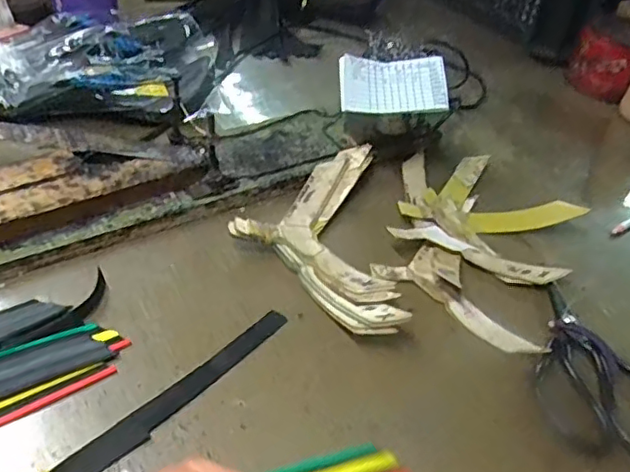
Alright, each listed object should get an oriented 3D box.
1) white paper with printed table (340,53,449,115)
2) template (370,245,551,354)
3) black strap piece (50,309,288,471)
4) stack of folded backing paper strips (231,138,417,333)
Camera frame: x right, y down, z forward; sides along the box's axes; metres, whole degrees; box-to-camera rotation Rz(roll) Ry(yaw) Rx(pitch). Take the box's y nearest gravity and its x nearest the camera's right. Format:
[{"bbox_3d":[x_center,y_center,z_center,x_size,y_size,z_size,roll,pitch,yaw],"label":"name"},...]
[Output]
[{"bbox_3d":[0.078,-0.153,0.597,0.103,0.015,0.062,0,72,0],"label":"white paper with printed table"},{"bbox_3d":[0.134,0.052,0.525,0.153,0.011,0.070,34,49,25],"label":"template"},{"bbox_3d":[-0.092,0.110,0.429,0.021,0.004,0.198,42,50,17],"label":"black strap piece"},{"bbox_3d":[0.044,-0.001,0.553,0.179,0.032,0.178,35,49,26],"label":"stack of folded backing paper strips"}]

